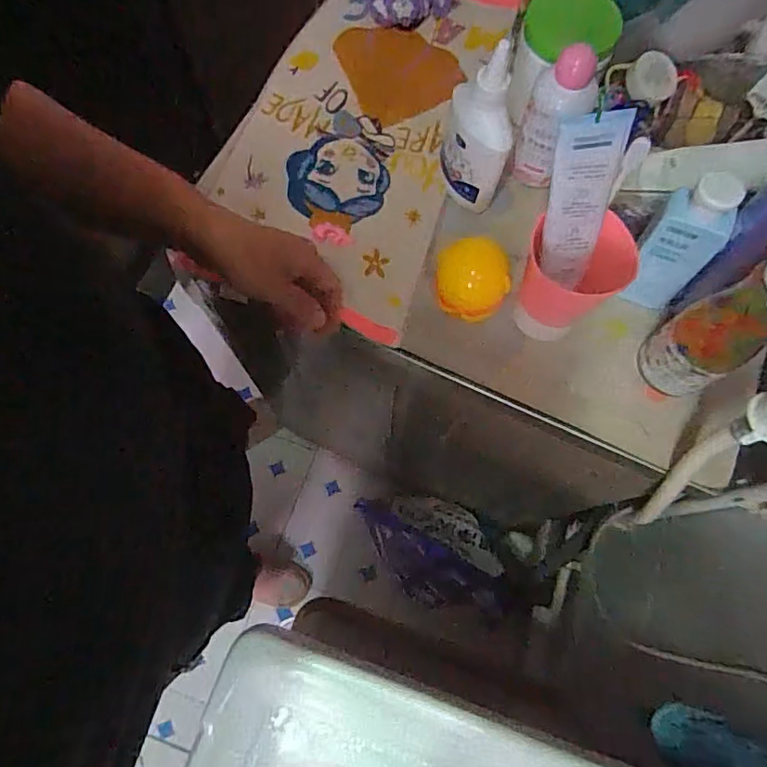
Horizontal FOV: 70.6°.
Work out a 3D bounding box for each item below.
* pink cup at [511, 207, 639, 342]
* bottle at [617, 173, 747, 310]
[{"bbox_3d":[0.165,-0.094,0.491,0.082,0.110,0.083,42,76,12],"label":"pink cup"},{"bbox_3d":[0.254,-0.119,0.472,0.055,0.148,0.031,18,72,5],"label":"bottle"}]

